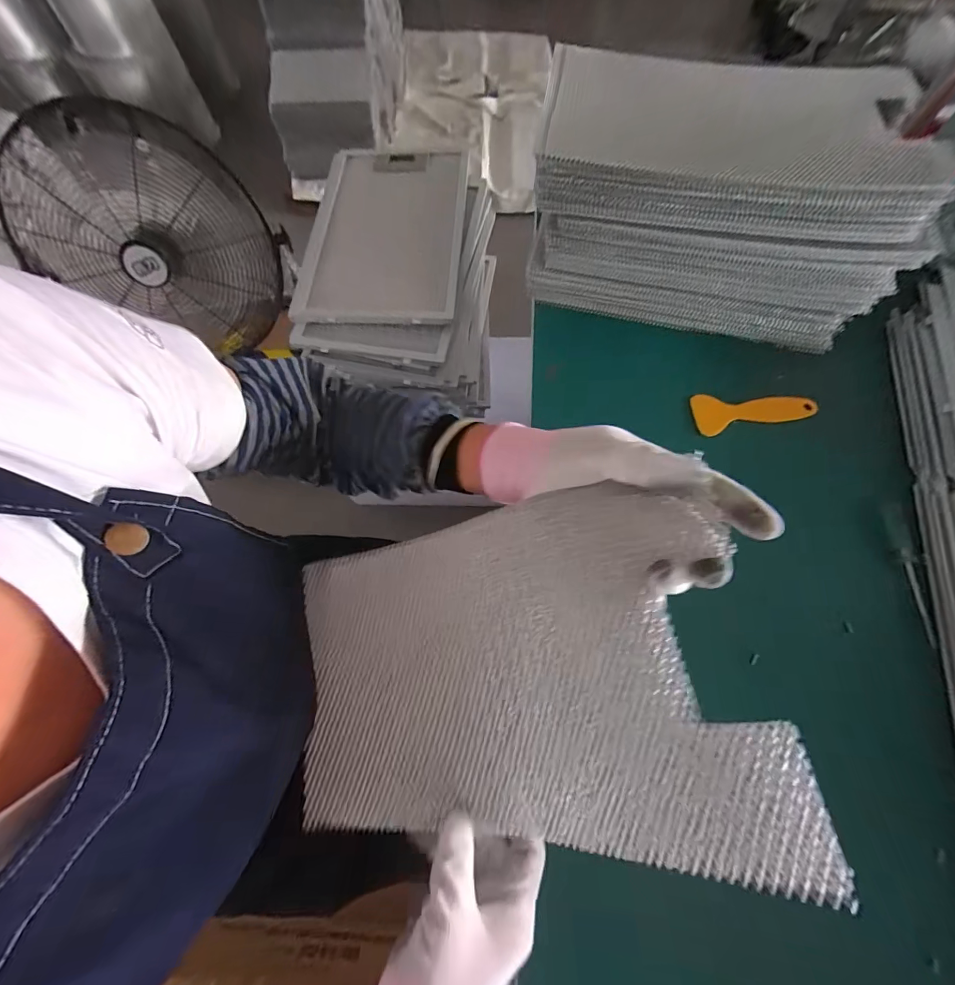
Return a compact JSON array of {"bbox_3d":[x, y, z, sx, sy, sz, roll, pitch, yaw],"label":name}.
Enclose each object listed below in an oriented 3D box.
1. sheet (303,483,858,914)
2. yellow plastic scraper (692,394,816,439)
[{"bbox_3d":[0.000,0.115,0.272,0.318,0.029,0.193,-21,67,30],"label":"sheet"},{"bbox_3d":[0.287,-0.080,0.422,0.122,0.005,0.043,2,69,2],"label":"yellow plastic scraper"}]

